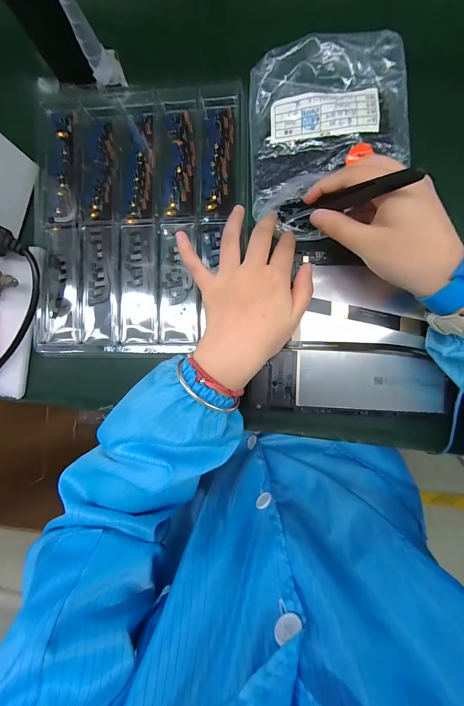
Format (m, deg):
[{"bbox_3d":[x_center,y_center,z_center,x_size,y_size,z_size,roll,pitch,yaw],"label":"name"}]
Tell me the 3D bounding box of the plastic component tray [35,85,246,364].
[{"bbox_3d":[-0.095,-0.140,0.278,0.219,0.018,0.284,1,89,8],"label":"plastic component tray"}]

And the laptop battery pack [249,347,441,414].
[{"bbox_3d":[0.102,0.027,0.246,0.171,0.009,0.056,2,89,8],"label":"laptop battery pack"}]

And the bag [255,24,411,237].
[{"bbox_3d":[0.090,-0.198,0.251,0.141,0.029,0.162,-1,89,7],"label":"bag"}]

